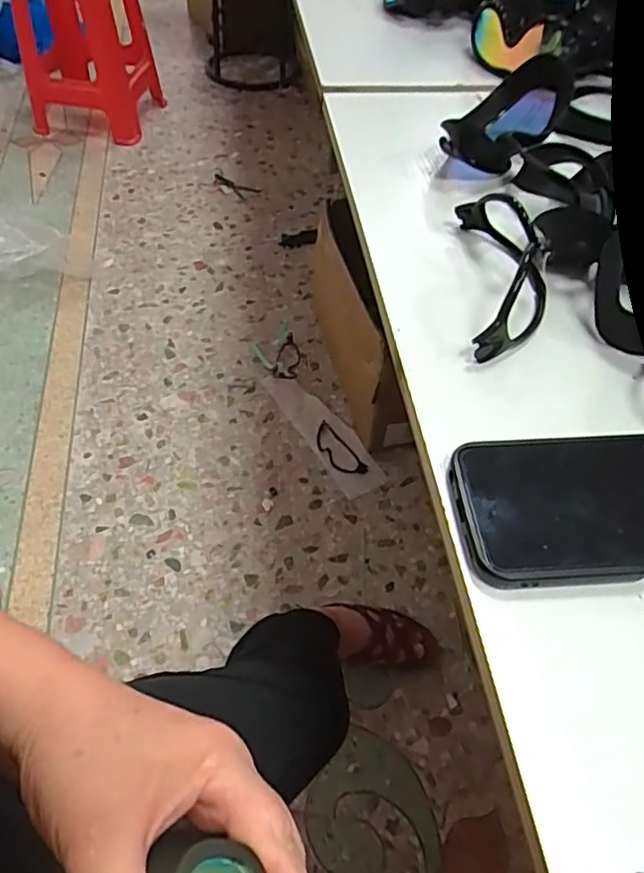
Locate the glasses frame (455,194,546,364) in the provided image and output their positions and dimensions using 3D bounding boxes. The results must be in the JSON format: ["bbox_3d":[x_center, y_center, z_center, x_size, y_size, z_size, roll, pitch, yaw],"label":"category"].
[{"bbox_3d":[0.126,-0.114,0.394,0.057,0.048,0.148,6,53,1],"label":"glasses frame"}]

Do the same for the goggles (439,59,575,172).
[{"bbox_3d":[0.154,-0.263,0.506,0.084,0.053,0.119,22,55,12],"label":"goggles"}]

